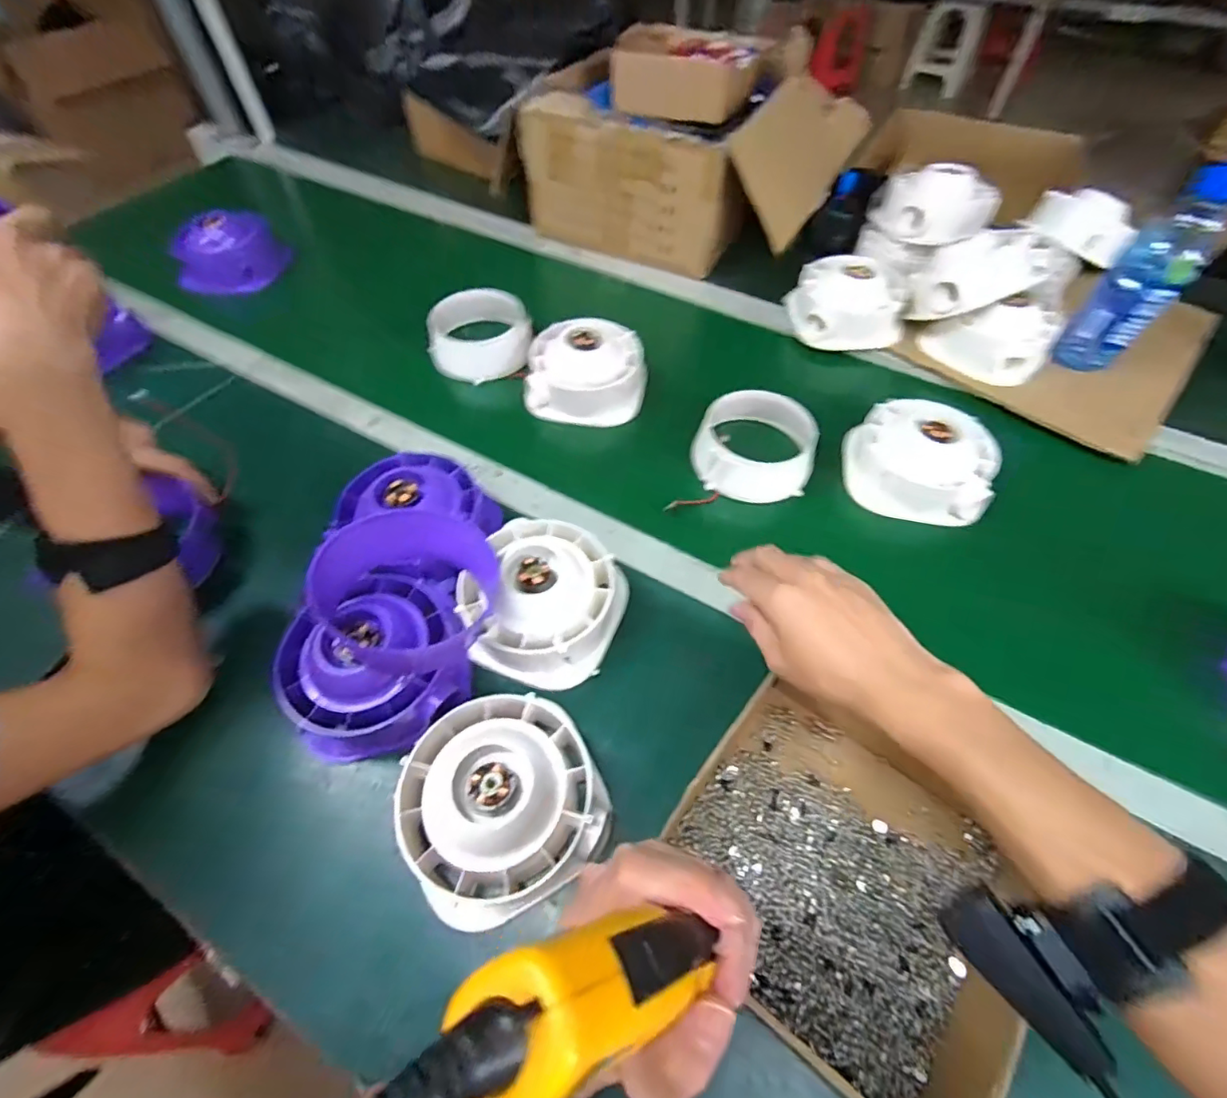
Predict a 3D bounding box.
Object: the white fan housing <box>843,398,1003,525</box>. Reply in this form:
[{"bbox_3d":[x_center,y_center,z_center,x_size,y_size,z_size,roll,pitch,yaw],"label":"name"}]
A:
[{"bbox_3d":[0.323,-0.098,0.569,0.140,0.078,0.115,9,56,4],"label":"white fan housing"}]

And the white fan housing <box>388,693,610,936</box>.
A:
[{"bbox_3d":[-0.080,0.167,0.379,0.129,0.058,0.128,-25,60,-18],"label":"white fan housing"}]

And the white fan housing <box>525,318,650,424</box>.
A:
[{"bbox_3d":[-0.030,-0.215,0.656,0.140,0.083,0.104,5,56,1],"label":"white fan housing"}]

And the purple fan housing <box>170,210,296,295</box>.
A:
[{"bbox_3d":[-0.558,-0.437,0.800,0.152,0.087,0.065,-23,59,-17],"label":"purple fan housing"}]

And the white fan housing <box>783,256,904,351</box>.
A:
[{"bbox_3d":[0.307,-0.329,0.714,0.128,0.072,0.125,-9,56,-8],"label":"white fan housing"}]

